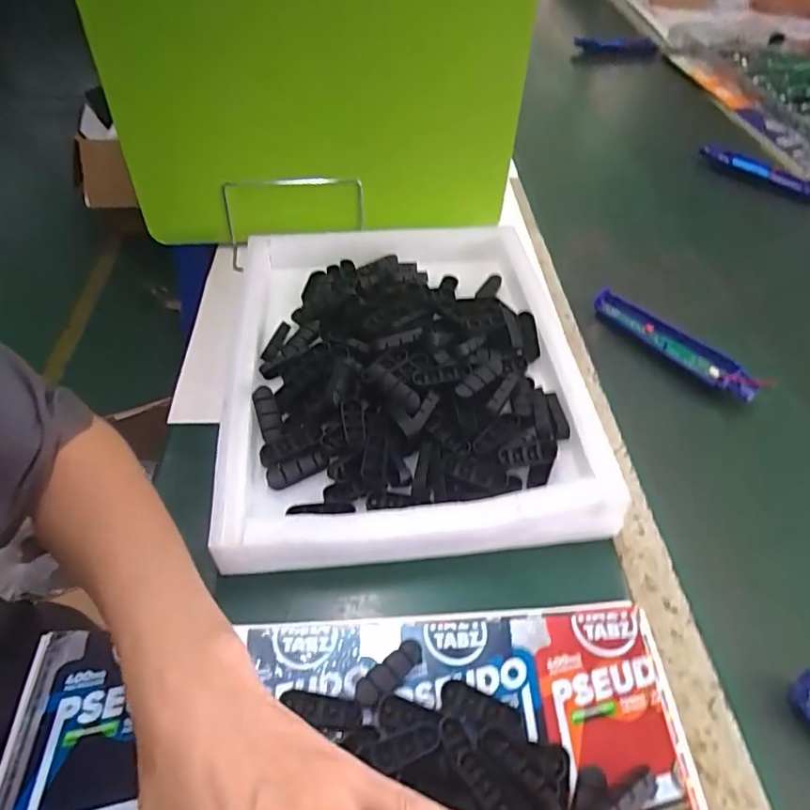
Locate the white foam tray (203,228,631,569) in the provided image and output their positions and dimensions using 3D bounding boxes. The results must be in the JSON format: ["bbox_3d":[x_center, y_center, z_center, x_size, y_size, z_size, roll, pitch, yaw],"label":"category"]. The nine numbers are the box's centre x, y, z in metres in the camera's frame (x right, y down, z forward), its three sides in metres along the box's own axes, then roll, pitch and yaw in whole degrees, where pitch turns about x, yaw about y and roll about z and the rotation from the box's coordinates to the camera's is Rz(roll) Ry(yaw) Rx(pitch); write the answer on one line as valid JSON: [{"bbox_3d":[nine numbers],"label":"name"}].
[{"bbox_3d":[-0.002,-0.043,0.490,0.296,0.053,0.355,-6,50,-6],"label":"white foam tray"}]

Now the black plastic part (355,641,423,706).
[{"bbox_3d":[-0.009,0.162,0.342,0.047,0.008,0.015,-33,57,-26],"label":"black plastic part"}]

